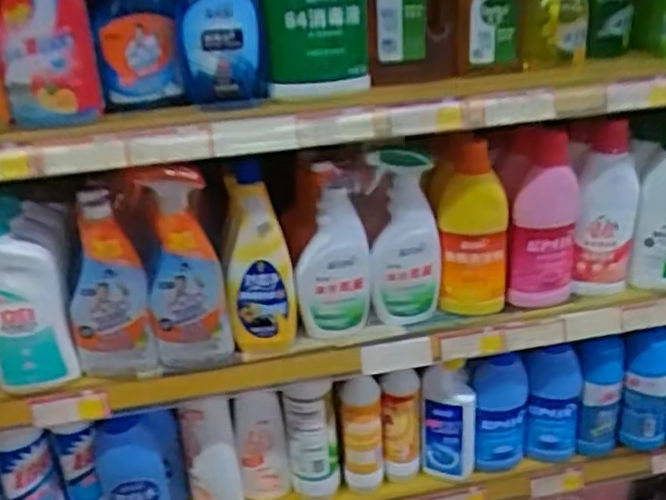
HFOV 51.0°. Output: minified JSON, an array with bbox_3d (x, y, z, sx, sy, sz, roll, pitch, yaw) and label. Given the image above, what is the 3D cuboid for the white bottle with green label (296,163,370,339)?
[{"bbox_3d":[-0.003,0.004,0.922,0.093,0.215,0.067,-6,27,-4],"label":"white bottle with green label"}]

